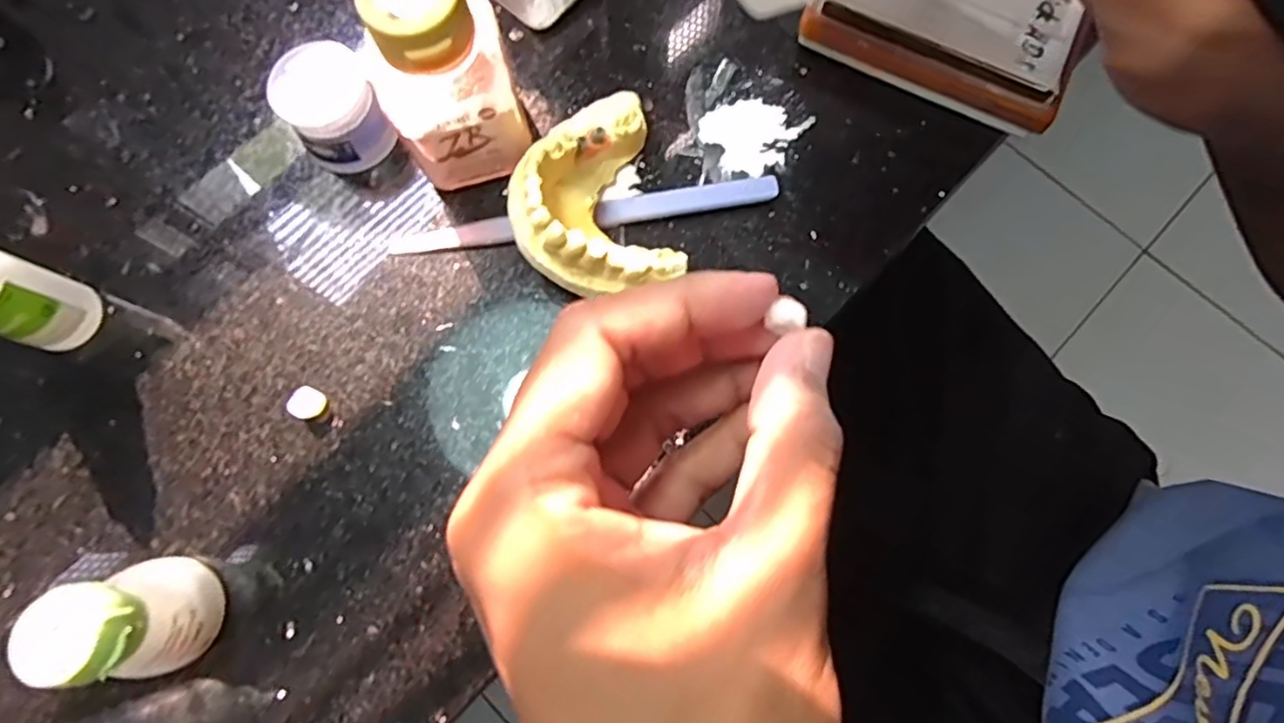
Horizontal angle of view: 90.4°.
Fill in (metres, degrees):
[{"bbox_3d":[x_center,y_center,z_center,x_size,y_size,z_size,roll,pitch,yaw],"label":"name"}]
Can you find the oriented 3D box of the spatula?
[{"bbox_3d":[-0.020,-0.053,0.232,0.138,0.005,0.011,-9,78,-2],"label":"spatula"}]

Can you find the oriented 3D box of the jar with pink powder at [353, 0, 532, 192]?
[{"bbox_3d":[-0.060,-0.088,0.206,0.039,0.074,0.033,-12,78,-3],"label":"jar with pink powder"}]

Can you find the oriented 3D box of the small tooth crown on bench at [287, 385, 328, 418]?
[{"bbox_3d":[-0.113,0.014,0.216,0.009,0.007,0.010,30,79,6],"label":"small tooth crown on bench"}]

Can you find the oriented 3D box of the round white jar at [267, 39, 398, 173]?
[{"bbox_3d":[-0.109,-0.089,0.229,0.030,0.032,0.031,0,78,0],"label":"round white jar"}]

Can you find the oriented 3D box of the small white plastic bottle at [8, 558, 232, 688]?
[{"bbox_3d":[-0.146,0.074,0.182,0.025,0.046,0.030,-8,78,-2],"label":"small white plastic bottle"}]

